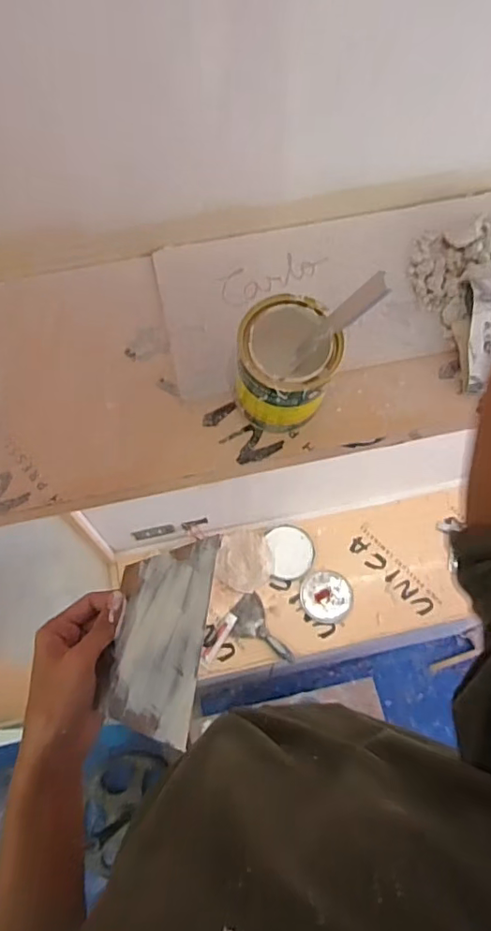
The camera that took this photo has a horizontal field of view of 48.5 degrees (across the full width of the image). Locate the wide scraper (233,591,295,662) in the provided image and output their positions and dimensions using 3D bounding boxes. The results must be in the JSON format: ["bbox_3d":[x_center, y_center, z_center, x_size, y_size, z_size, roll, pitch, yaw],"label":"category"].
[{"bbox_3d":[0.049,0.484,1.580,0.109,0.033,0.221,-35,56,-15],"label":"wide scraper"}]

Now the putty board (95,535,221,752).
[{"bbox_3d":[-0.066,0.125,0.405,0.095,0.004,0.134,-12,57,35],"label":"putty board"}]

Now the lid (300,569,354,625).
[{"bbox_3d":[0.239,0.386,1.610,0.154,0.007,0.148,3,65,2],"label":"lid"}]

